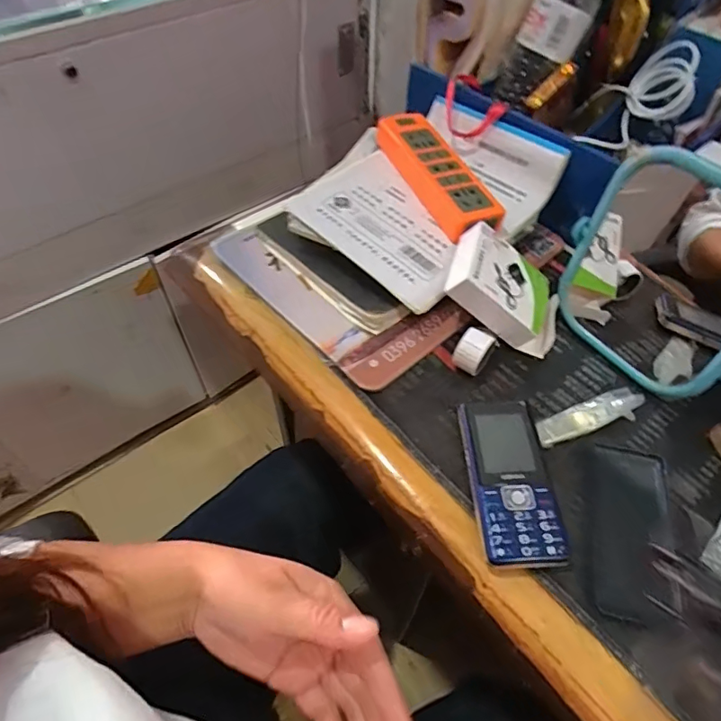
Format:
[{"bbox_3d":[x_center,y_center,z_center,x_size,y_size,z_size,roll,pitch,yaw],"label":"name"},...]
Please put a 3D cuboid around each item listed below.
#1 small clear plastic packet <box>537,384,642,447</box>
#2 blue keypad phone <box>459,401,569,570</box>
[{"bbox_3d":[0.189,0.046,0.419,0.104,0.004,0.027,-19,55,-14],"label":"small clear plastic packet"},{"bbox_3d":[0.109,0.088,0.384,0.054,0.020,0.127,-3,53,-2],"label":"blue keypad phone"}]

